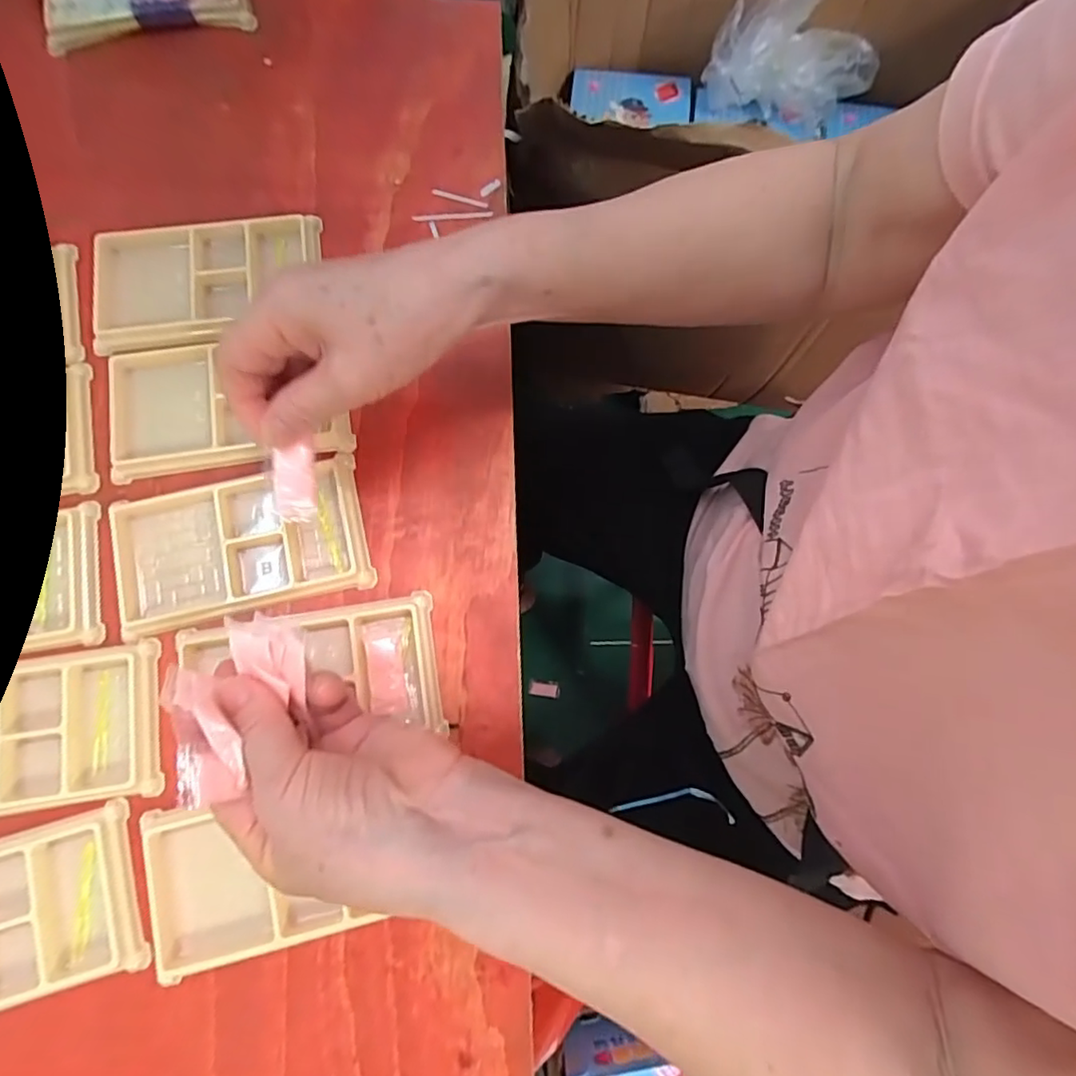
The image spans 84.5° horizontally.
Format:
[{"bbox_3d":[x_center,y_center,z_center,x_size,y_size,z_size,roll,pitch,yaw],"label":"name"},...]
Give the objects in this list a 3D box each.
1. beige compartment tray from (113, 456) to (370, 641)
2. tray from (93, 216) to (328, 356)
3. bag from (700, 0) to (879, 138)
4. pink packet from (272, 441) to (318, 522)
[{"bbox_3d":[-0.167,0.002,0.333,0.132,0.011,0.079,-13,79,-4],"label":"beige compartment tray"},{"bbox_3d":[-0.204,-0.156,0.363,0.137,0.012,0.078,-9,79,-3],"label":"tray"},{"bbox_3d":[0.280,-0.518,0.636,0.182,0.115,0.062,12,78,1],"label":"bag"},{"bbox_3d":[-0.123,-0.026,0.300,0.020,0.006,0.035,-4,96,-30],"label":"pink packet"}]

